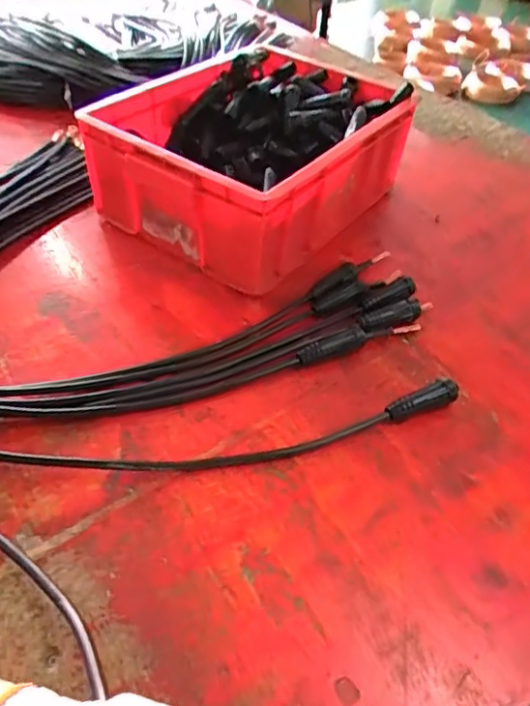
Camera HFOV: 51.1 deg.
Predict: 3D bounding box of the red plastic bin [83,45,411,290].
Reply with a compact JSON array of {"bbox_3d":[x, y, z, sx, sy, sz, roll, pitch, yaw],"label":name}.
[{"bbox_3d":[-0.016,-0.273,0.781,0.308,0.170,0.365,31,52,21],"label":"red plastic bin"}]

